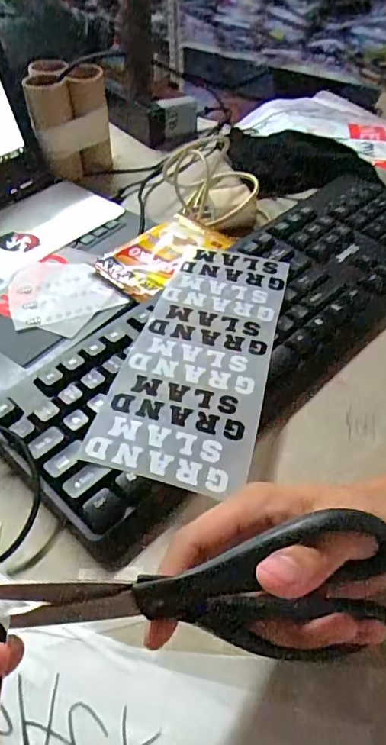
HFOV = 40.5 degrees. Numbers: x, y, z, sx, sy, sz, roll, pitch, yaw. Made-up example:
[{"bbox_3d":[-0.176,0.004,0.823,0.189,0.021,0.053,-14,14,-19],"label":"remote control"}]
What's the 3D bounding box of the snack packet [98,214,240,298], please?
[{"bbox_3d":[-0.024,-0.108,0.474,0.119,0.019,0.075,-35,55,-29],"label":"snack packet"}]

